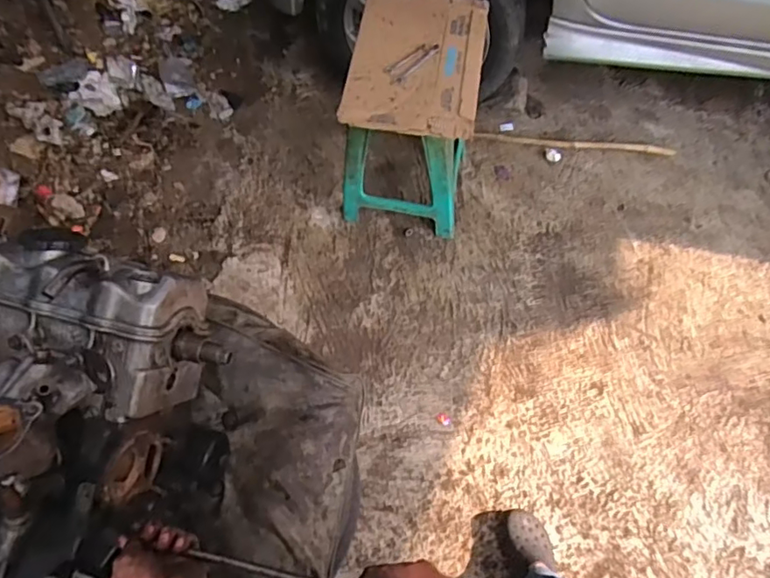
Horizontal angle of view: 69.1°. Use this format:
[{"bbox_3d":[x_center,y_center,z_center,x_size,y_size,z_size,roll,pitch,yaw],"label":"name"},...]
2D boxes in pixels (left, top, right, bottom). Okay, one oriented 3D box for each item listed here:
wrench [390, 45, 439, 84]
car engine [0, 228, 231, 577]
[{"bbox_3d":[0.071,-0.496,1.240,0.143,0.013,0.024,-42,69,-15],"label":"wrench"},{"bbox_3d":[-0.425,0.211,0.624,0.365,0.313,0.484,14,66,7],"label":"car engine"}]

